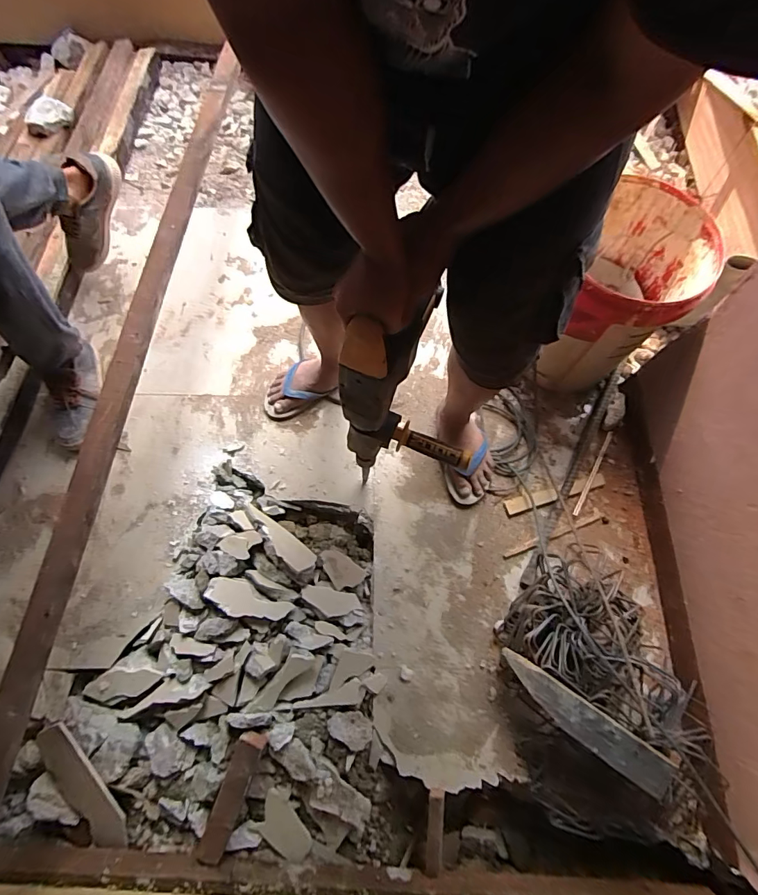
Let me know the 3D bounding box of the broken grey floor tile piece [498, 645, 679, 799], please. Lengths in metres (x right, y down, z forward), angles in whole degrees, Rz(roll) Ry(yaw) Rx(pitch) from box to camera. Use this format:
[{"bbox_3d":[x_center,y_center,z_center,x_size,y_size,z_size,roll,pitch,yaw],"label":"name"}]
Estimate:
[{"bbox_3d":[0.337,0.456,0.757,0.284,0.017,0.060,28,66,33],"label":"broken grey floor tile piece"}]

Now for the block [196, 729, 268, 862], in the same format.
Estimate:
[{"bbox_3d":[-0.270,0.634,0.808,0.047,0.031,0.241,20,90,6],"label":"block"}]

